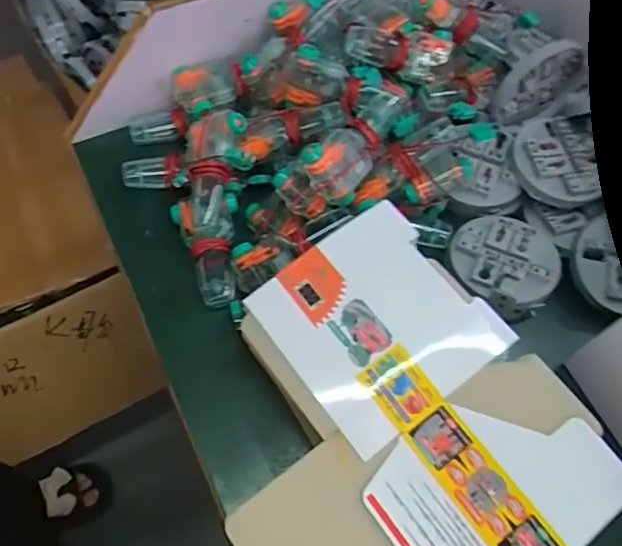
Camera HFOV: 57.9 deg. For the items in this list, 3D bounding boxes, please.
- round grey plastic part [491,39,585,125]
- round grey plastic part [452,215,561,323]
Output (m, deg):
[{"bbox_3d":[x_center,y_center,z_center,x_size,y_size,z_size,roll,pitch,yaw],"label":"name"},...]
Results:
[{"bbox_3d":[0.240,-0.201,0.591,0.104,0.094,0.015,-23,68,-13],"label":"round grey plastic part"},{"bbox_3d":[0.193,-0.013,0.556,0.100,0.031,0.112,36,68,13],"label":"round grey plastic part"}]

